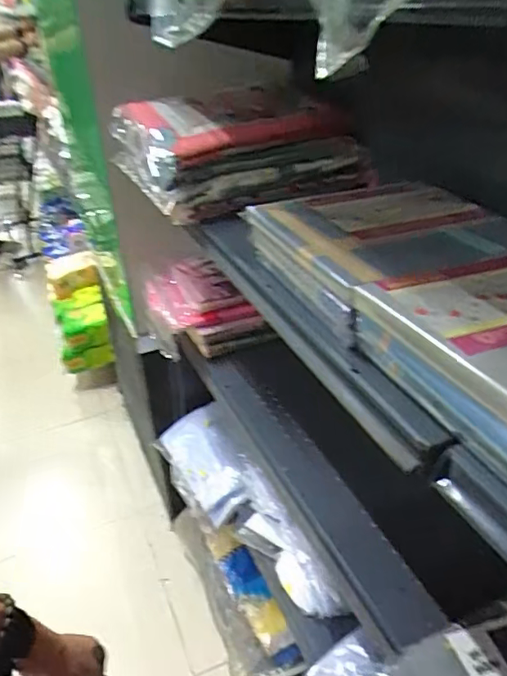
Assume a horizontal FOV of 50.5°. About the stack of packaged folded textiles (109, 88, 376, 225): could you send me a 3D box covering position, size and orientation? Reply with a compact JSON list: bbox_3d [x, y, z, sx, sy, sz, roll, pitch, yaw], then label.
[{"bbox_3d":[-0.034,-0.381,1.056,0.412,0.145,0.321,-19,36,-22],"label":"stack of packaged folded textiles"}]

